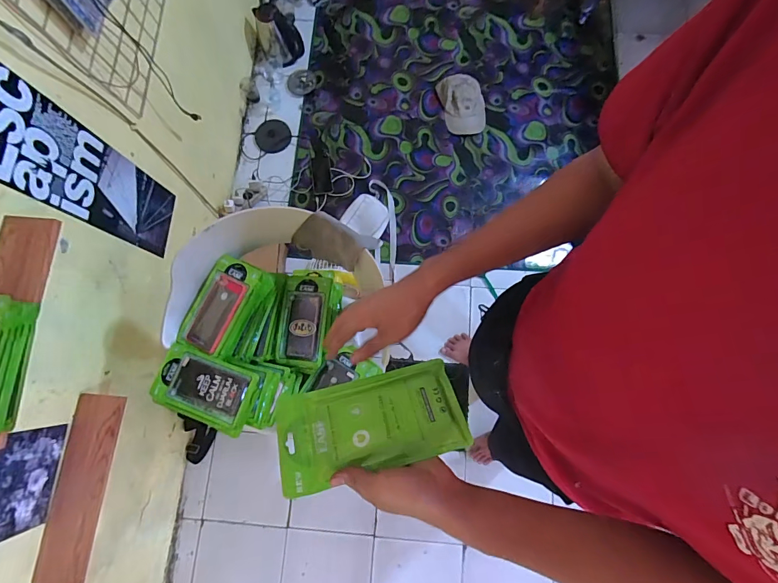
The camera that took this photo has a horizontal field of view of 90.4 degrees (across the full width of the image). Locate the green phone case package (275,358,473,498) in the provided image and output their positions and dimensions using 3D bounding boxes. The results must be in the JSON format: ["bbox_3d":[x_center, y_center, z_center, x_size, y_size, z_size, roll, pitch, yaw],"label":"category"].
[{"bbox_3d":[-0.022,0.150,0.448,0.208,0.009,0.110,-13,52,-6],"label":"green phone case package"}]

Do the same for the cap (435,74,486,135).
[{"bbox_3d":[0.308,-0.785,1.609,0.183,0.069,0.263,-6,78,0],"label":"cap"}]

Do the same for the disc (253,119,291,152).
[{"bbox_3d":[-0.492,-0.659,1.637,0.149,0.020,0.153,0,78,1],"label":"disc"}]

